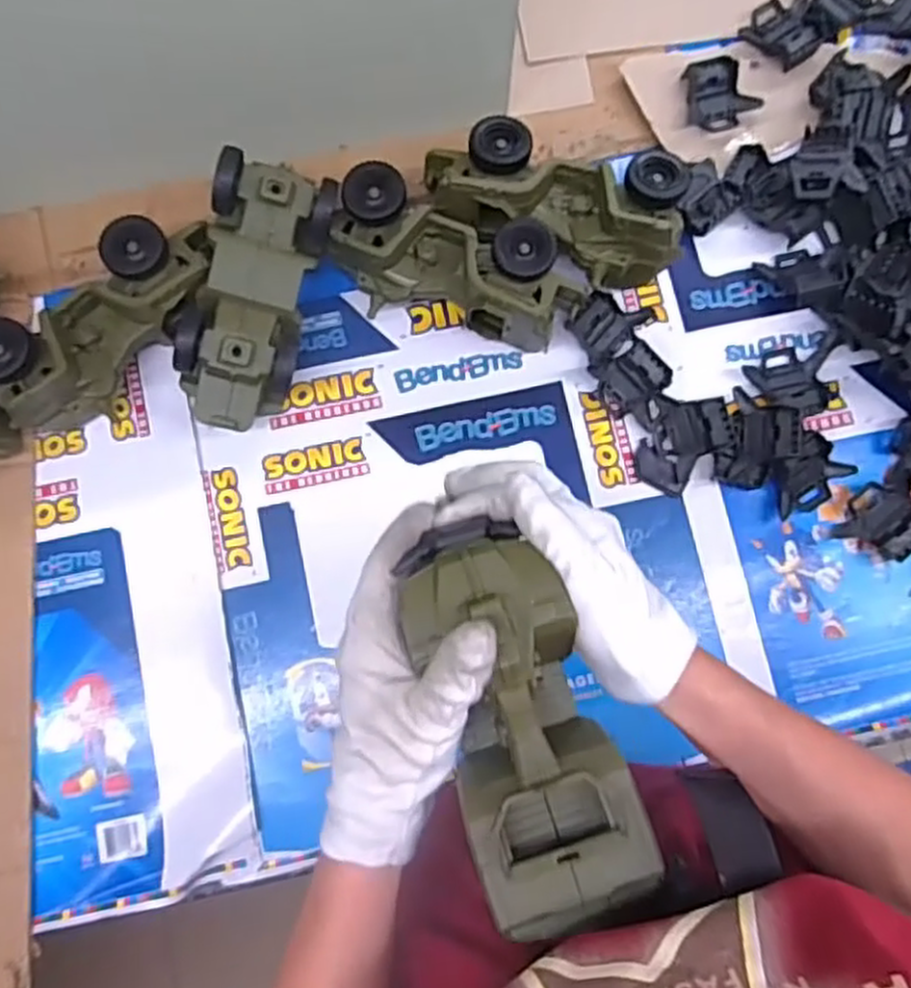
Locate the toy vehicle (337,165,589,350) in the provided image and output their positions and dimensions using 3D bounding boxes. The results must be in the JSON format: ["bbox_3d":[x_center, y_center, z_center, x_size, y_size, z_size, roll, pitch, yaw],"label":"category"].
[{"bbox_3d":[-0.002,-0.164,0.572,0.190,0.081,0.080,21,81,1],"label":"toy vehicle"}]

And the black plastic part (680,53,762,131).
[{"bbox_3d":[0.214,-0.322,0.620,0.054,0.017,0.051,-19,82,-5],"label":"black plastic part"}]

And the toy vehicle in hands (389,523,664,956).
[{"bbox_3d":[0.036,0.102,0.371,0.089,0.069,0.182,-17,77,-2],"label":"toy vehicle in hands"}]

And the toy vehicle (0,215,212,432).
[{"bbox_3d":[-0.247,-0.122,0.566,0.176,0.078,0.081,-39,84,-7],"label":"toy vehicle"}]

